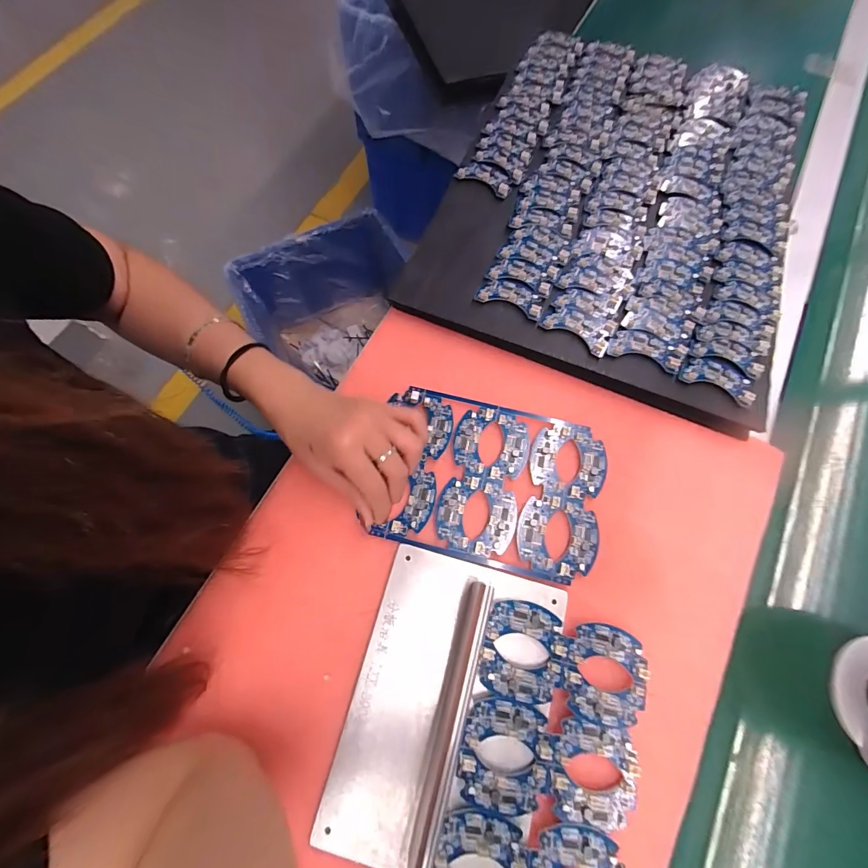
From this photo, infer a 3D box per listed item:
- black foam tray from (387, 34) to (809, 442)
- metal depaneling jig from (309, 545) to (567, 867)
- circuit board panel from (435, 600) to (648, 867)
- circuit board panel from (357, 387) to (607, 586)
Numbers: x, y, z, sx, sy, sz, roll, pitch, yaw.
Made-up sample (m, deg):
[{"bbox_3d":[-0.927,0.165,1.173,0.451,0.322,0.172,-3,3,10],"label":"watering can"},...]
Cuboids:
[{"bbox_3d":[0.208,-0.270,0.447,0.357,0.021,0.474,21,72,6],"label":"black foam tray"},{"bbox_3d":[0.010,0.195,0.271,0.135,0.053,0.204,15,71,4],"label":"metal depaneling jig"},{"bbox_3d":[0.081,0.231,0.279,0.124,0.007,0.194,16,71,-2],"label":"circuit board panel"},{"bbox_3d":[0.053,0.041,0.353,0.184,0.006,0.139,13,73,4],"label":"circuit board panel"}]

